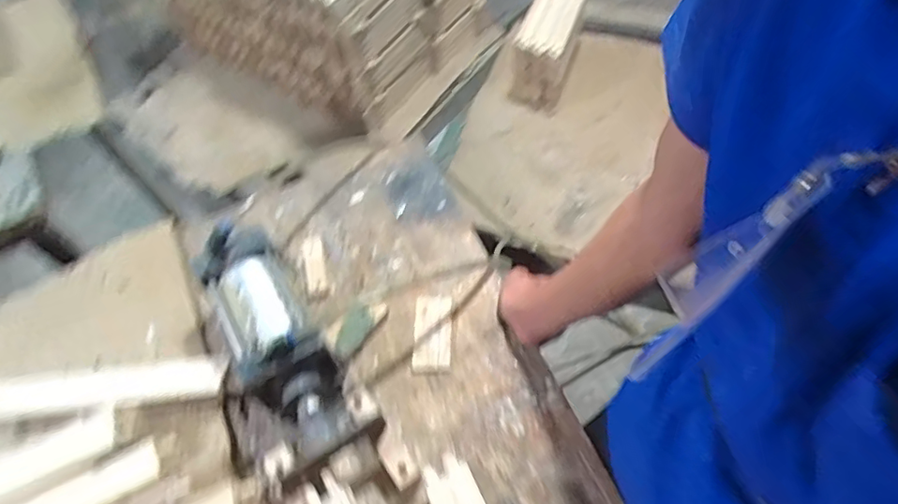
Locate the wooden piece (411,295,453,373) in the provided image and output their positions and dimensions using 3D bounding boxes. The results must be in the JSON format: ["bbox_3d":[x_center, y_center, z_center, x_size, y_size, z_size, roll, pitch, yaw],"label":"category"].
[{"bbox_3d":[-0.020,0.095,0.670,0.043,0.010,0.093,-1,57,7],"label":"wooden piece"}]

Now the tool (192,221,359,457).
[{"bbox_3d":[-0.187,0.099,0.621,0.099,0.117,0.267,-30,60,-12],"label":"tool"}]

